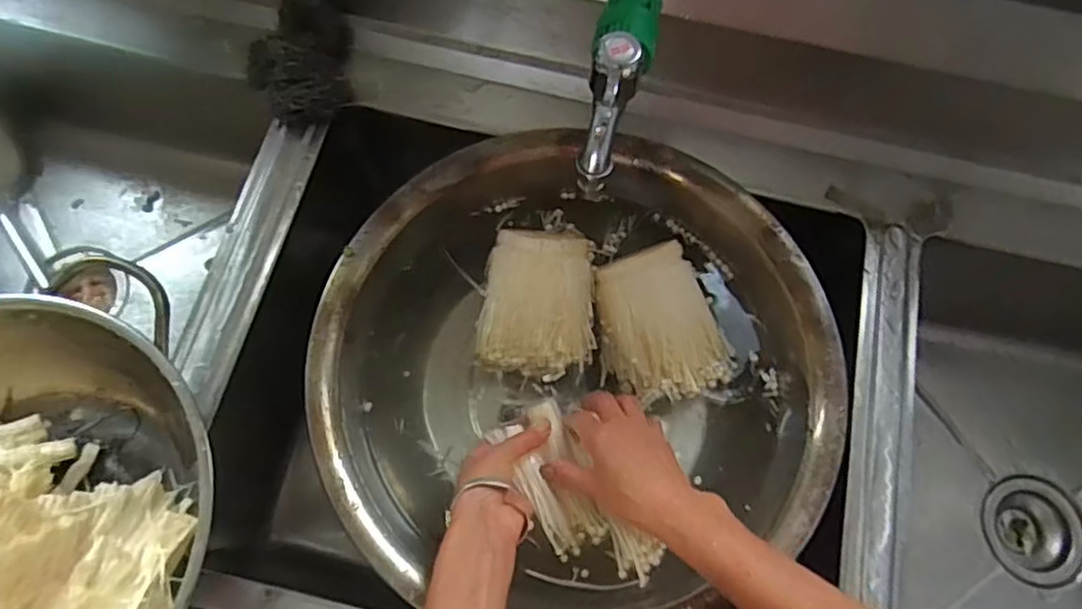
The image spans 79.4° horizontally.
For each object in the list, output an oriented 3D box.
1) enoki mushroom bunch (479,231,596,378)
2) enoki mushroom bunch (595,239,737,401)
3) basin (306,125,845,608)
[{"bbox_3d":[-0.003,-0.004,0.578,0.100,0.053,0.125,2,73,2],"label":"enoki mushroom bunch"},{"bbox_3d":[0.108,0.018,0.579,0.108,0.059,0.125,-17,73,-4],"label":"enoki mushroom bunch"},{"bbox_3d":[0.027,0.059,0.564,0.393,0.121,0.394,0,73,1],"label":"basin"}]

